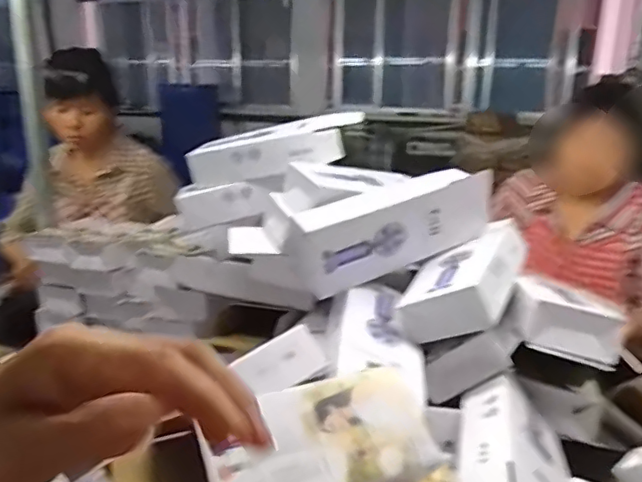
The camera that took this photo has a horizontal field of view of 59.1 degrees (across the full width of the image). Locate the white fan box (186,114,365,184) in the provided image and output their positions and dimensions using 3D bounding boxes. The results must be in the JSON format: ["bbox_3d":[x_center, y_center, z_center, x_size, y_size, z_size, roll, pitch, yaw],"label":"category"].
[{"bbox_3d":[-0.067,-0.129,0.807,0.250,0.059,0.081,-11,16,12],"label":"white fan box"}]

